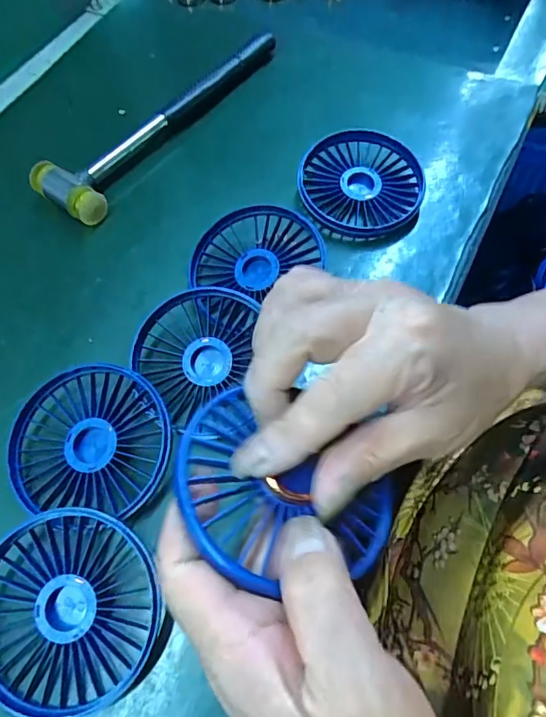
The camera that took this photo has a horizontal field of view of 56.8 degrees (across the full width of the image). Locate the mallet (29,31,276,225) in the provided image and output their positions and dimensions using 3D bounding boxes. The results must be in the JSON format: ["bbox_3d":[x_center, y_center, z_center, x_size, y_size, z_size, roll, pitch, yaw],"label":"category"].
[{"bbox_3d":[-0.085,-0.196,0.403,0.060,0.026,0.235,32,69,18],"label":"mallet"}]

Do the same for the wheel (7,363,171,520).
[{"bbox_3d":[-0.099,0.044,0.277,0.083,0.023,0.076,-1,63,3],"label":"wheel"}]

